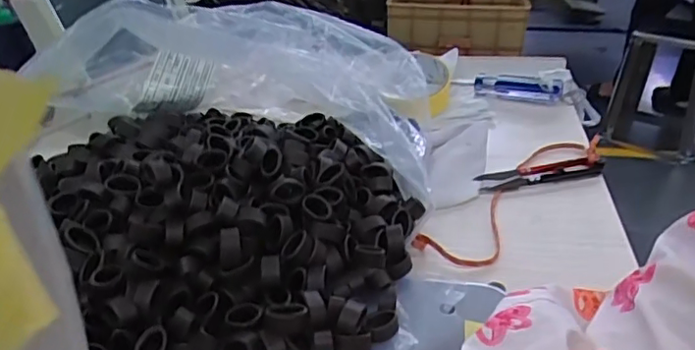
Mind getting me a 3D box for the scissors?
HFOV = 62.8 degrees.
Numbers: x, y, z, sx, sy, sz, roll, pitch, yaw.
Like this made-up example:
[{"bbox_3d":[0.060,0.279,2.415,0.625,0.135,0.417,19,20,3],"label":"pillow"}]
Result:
[{"bbox_3d":[0.149,-0.001,0.447,0.098,0.013,0.022,-5,31,-9],"label":"scissors"}]

